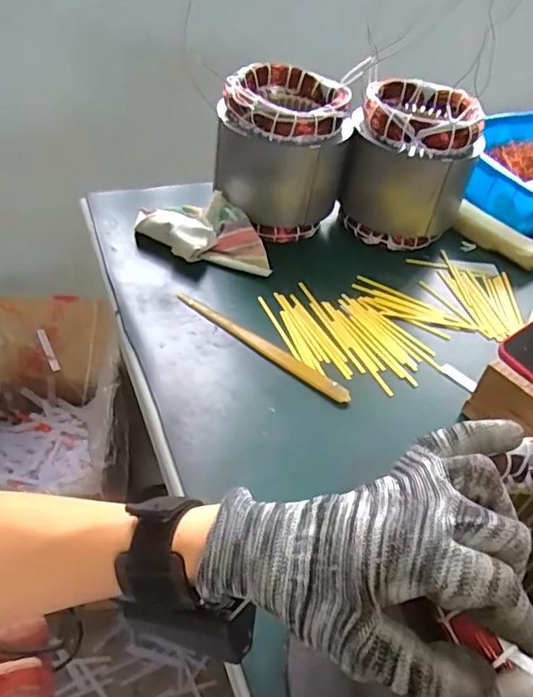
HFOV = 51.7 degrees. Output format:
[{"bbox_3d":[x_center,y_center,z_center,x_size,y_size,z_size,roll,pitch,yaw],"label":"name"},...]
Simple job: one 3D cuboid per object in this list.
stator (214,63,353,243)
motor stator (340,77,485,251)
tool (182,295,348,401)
[{"bbox_3d":[0.019,-0.232,0.672,0.151,0.166,0.134,6,44,-3],"label":"stator"},{"bbox_3d":[0.177,-0.228,0.695,0.147,0.165,0.133,16,45,7],"label":"motor stator"},{"bbox_3d":[-0.006,-0.007,0.557,0.213,0.007,0.023,32,49,22],"label":"tool"}]

